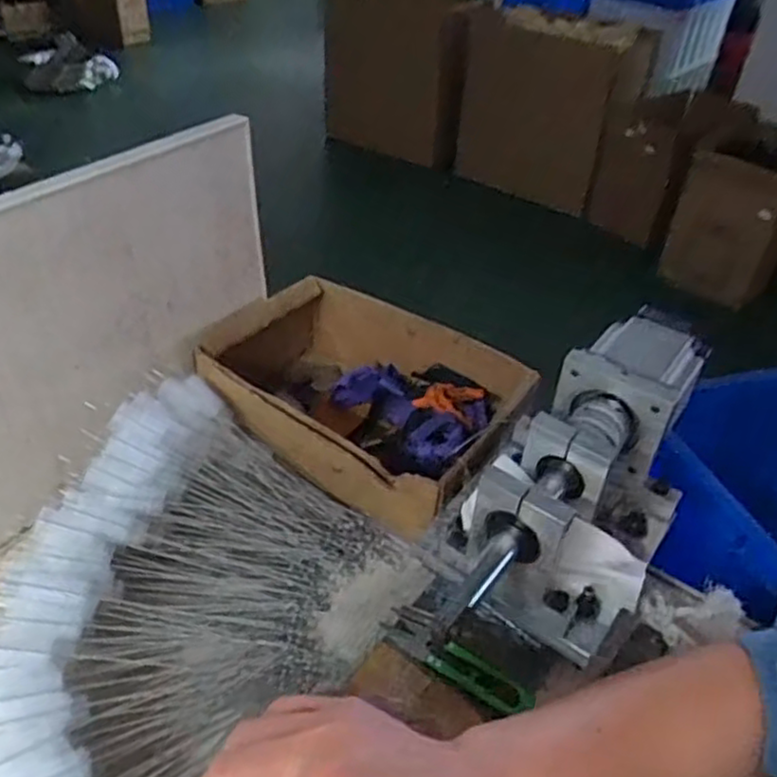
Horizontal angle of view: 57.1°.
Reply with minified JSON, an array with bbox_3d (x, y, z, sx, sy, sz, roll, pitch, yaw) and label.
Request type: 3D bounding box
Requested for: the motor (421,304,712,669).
[{"bbox_3d":[0.159,0.058,0.541,0.128,0.115,0.258,27,43,26],"label":"motor"}]

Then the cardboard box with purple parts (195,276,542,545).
[{"bbox_3d":[-0.023,0.011,0.700,0.287,0.109,0.205,26,44,24],"label":"cardboard box with purple parts"}]

